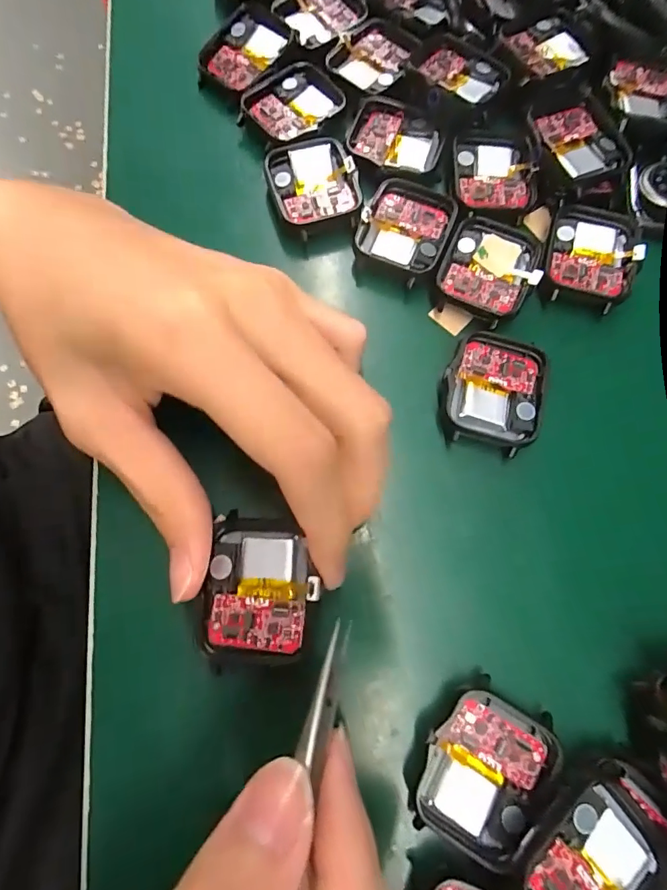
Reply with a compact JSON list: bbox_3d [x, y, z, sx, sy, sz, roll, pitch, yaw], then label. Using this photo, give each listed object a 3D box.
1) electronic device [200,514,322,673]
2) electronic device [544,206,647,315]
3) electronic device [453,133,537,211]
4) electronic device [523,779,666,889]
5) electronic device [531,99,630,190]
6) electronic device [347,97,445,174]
[{"bbox_3d":[-0.023,0.045,0.142,0.036,0.014,0.044,5,74,0],"label":"electronic device"},{"bbox_3d":[0.110,-0.081,0.191,0.036,0.007,0.045,17,74,3],"label":"electronic device"},{"bbox_3d":[0.072,-0.120,0.201,0.036,0.007,0.037,-2,74,-2],"label":"electronic device"},{"bbox_3d":[0.075,0.122,0.128,0.041,0.007,0.035,-34,78,-11],"label":"electronic device"},{"bbox_3d":[0.105,-0.133,0.196,0.038,0.005,0.039,-25,77,-8],"label":"electronic device"},{"bbox_3d":[0.028,-0.139,0.206,0.041,0.006,0.036,23,75,4],"label":"electronic device"}]

